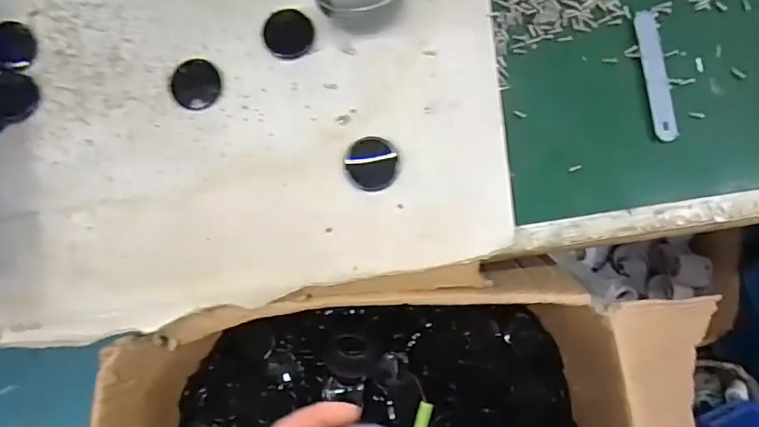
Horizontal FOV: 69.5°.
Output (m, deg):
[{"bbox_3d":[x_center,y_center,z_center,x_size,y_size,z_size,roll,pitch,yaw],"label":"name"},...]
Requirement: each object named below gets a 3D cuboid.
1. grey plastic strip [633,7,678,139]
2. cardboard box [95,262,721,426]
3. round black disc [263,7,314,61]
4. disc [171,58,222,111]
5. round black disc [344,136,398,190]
[{"bbox_3d":[0.198,-0.100,0.393,0.016,0.005,0.097,-8,81,1],"label":"grey plastic strip"},{"bbox_3d":[0.004,0.232,0.484,0.397,0.237,0.328,-11,81,1],"label":"cardboard box"},{"bbox_3d":[-0.067,-0.133,0.403,0.036,0.005,0.036,0,82,2],"label":"round black disc"},{"bbox_3d":[-0.134,-0.095,0.402,0.034,0.004,0.039,-22,81,-1],"label":"disc"},{"bbox_3d":[-0.006,-0.035,0.384,0.035,0.008,0.037,0,82,2],"label":"round black disc"}]

